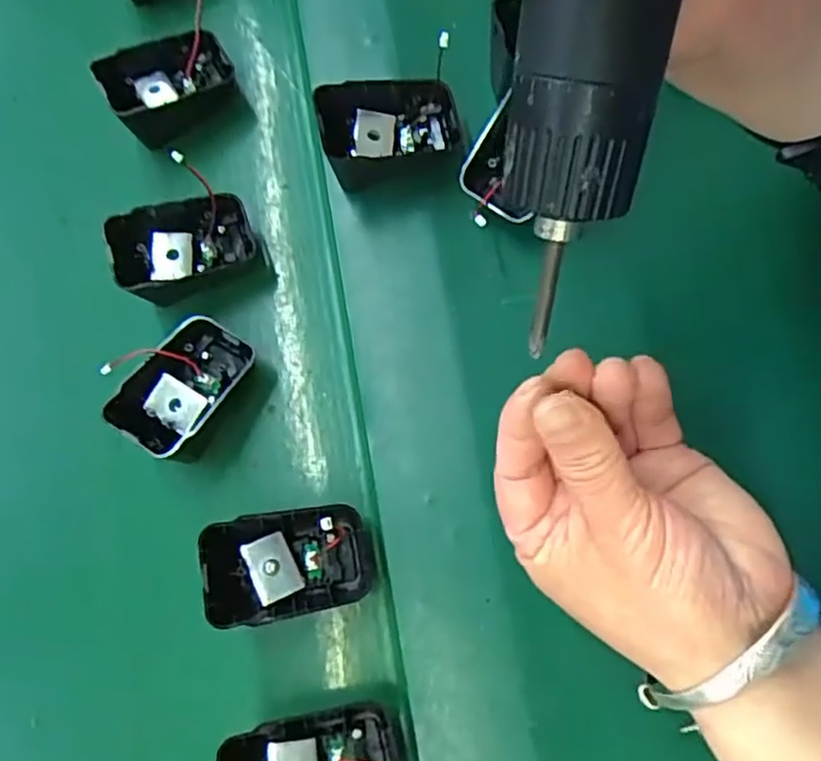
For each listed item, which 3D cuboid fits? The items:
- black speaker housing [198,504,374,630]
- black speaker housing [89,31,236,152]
[{"bbox_3d":[-0.054,0.081,0.304,0.074,0.027,0.045,-9,69,-16],"label":"black speaker housing"},{"bbox_3d":[-0.133,-0.164,0.378,0.066,0.032,0.043,-30,76,-8],"label":"black speaker housing"}]

